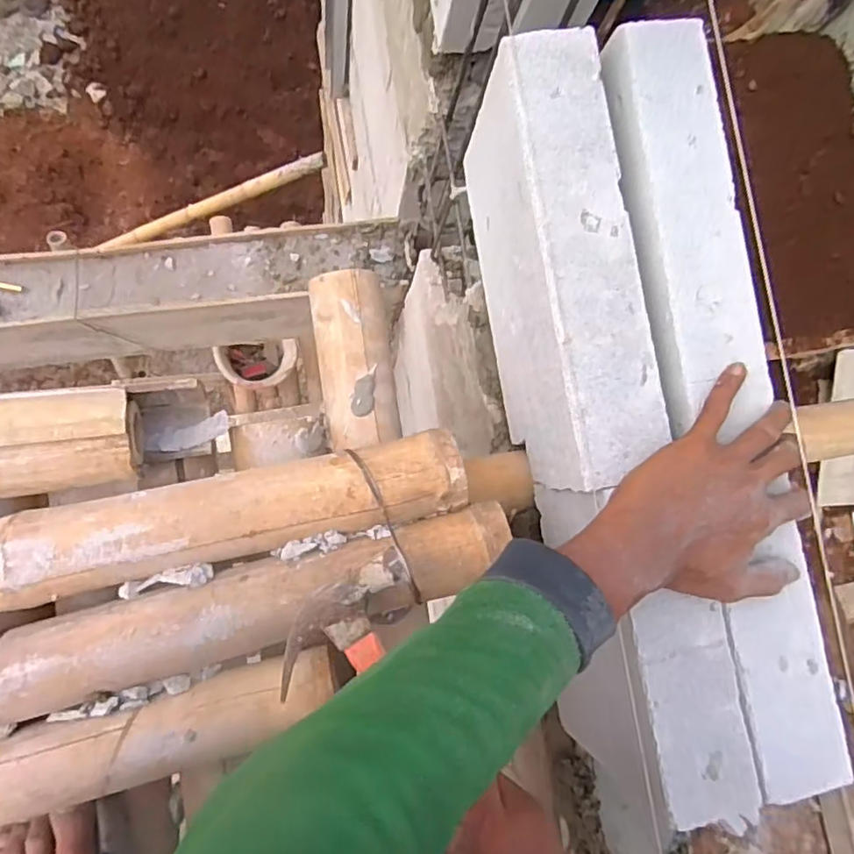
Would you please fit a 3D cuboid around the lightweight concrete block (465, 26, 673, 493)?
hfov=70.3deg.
[{"bbox_3d":[0.107,-0.126,0.543,0.072,0.180,0.344,-9,87,-10],"label":"lightweight concrete block"}]

